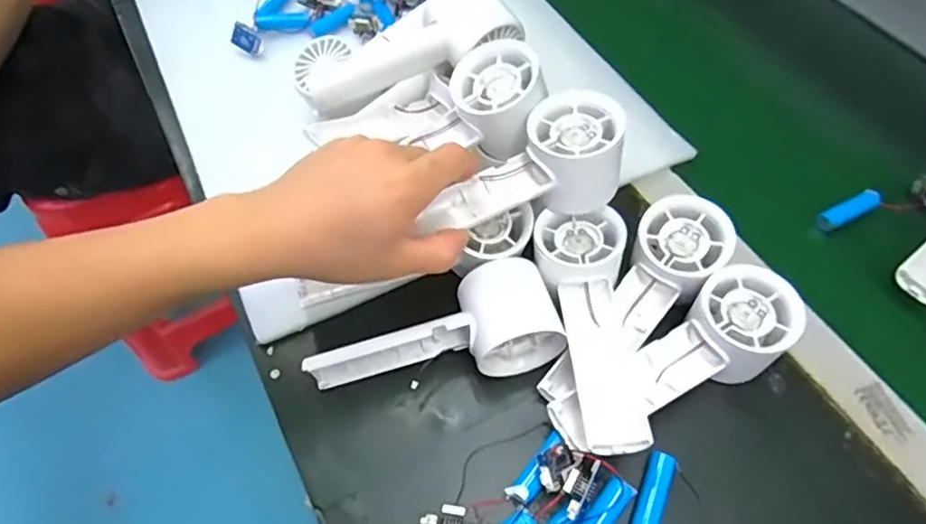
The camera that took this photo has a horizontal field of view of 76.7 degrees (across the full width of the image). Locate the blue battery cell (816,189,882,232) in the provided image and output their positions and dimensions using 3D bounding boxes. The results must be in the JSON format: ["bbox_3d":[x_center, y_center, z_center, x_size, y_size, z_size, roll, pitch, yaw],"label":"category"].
[{"bbox_3d":[0.292,-0.038,0.442,0.050,0.014,0.016,-22,60,-11],"label":"blue battery cell"}]

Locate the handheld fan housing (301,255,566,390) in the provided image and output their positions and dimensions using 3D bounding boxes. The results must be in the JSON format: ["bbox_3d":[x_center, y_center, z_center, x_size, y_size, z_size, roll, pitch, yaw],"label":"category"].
[{"bbox_3d":[-0.018,0.048,0.374,0.155,0.053,0.057,-17,58,6],"label":"handheld fan housing"}]

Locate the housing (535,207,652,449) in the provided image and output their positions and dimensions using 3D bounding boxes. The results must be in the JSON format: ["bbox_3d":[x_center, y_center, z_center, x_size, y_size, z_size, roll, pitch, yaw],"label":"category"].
[{"bbox_3d":[0.075,0.041,0.360,0.057,0.043,0.150,1,58,3],"label":"housing"}]

